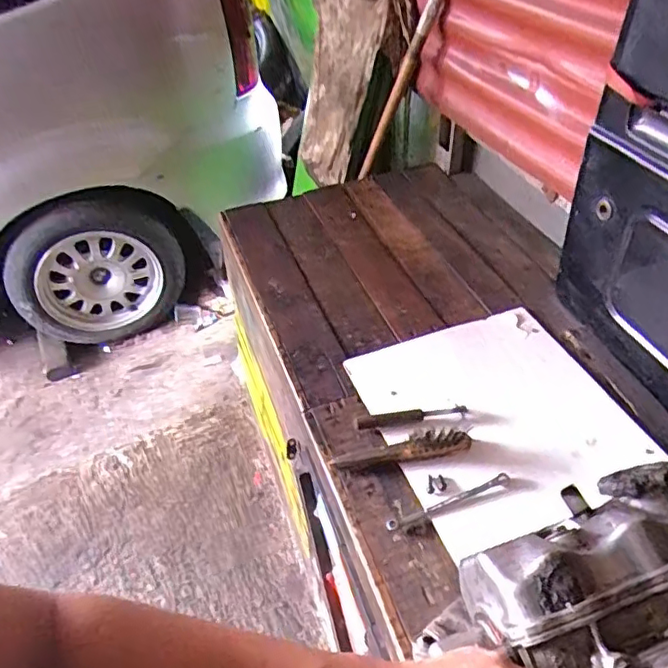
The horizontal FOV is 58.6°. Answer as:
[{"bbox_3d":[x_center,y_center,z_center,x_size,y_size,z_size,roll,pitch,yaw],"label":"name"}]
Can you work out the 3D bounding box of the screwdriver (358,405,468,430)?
[{"bbox_3d":[0.122,0.128,0.918,0.168,0.013,0.027,-6,44,-9],"label":"screwdriver"}]

